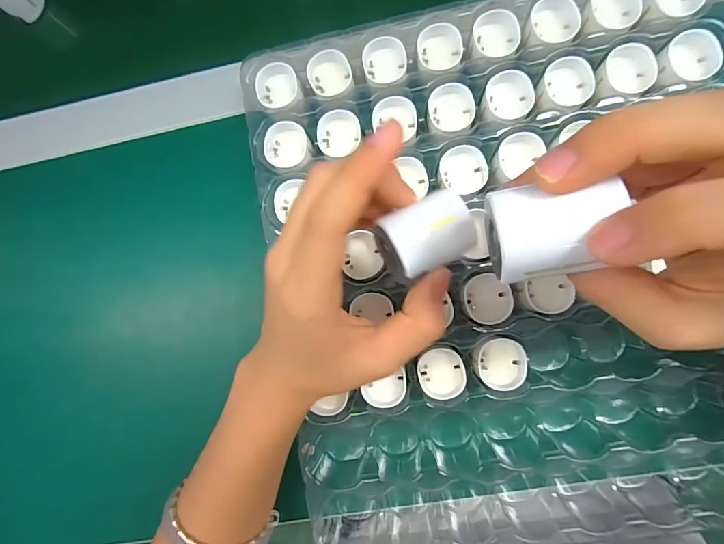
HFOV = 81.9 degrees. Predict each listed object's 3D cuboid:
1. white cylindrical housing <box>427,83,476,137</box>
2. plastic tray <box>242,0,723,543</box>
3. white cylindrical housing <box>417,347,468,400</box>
[{"bbox_3d":[0.058,-0.105,0.272,0.029,0.019,0.027,0,86,6],"label":"white cylindrical housing"},{"bbox_3d":[0.094,0.006,0.270,0.289,0.054,0.352,-11,85,5],"label":"plastic tray"},{"bbox_3d":[0.050,0.063,0.261,0.028,0.013,0.028,0,86,6],"label":"white cylindrical housing"}]

